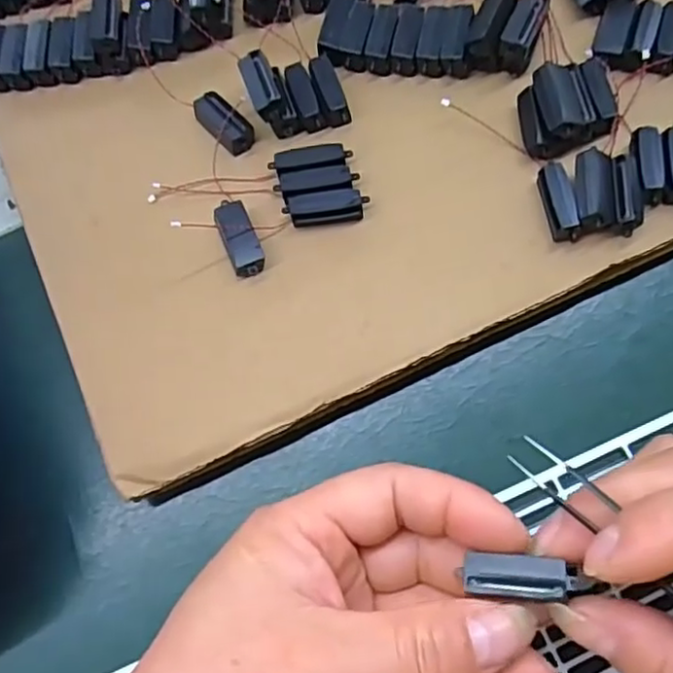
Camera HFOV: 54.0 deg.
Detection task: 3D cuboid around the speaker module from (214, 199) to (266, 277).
[{"bbox_3d":[-0.037,-0.038,0.249,0.013,0.008,0.031,-23,73,-3],"label":"speaker module"}]

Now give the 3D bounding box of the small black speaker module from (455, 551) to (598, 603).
[{"bbox_3d":[0.052,0.066,0.179,0.031,0.004,0.011,-1,73,16],"label":"small black speaker module"}]

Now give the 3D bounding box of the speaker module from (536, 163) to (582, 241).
[{"bbox_3d":[0.081,-0.049,0.244,0.010,0.011,0.029,-10,72,1],"label":"speaker module"}]

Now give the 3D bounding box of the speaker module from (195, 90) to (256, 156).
[{"bbox_3d":[-0.046,-0.087,0.267,0.029,0.006,0.014,42,80,14],"label":"speaker module"}]

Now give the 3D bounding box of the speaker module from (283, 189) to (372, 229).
[{"bbox_3d":[-0.004,-0.049,0.250,0.031,0.009,0.011,-11,72,0],"label":"speaker module"}]

